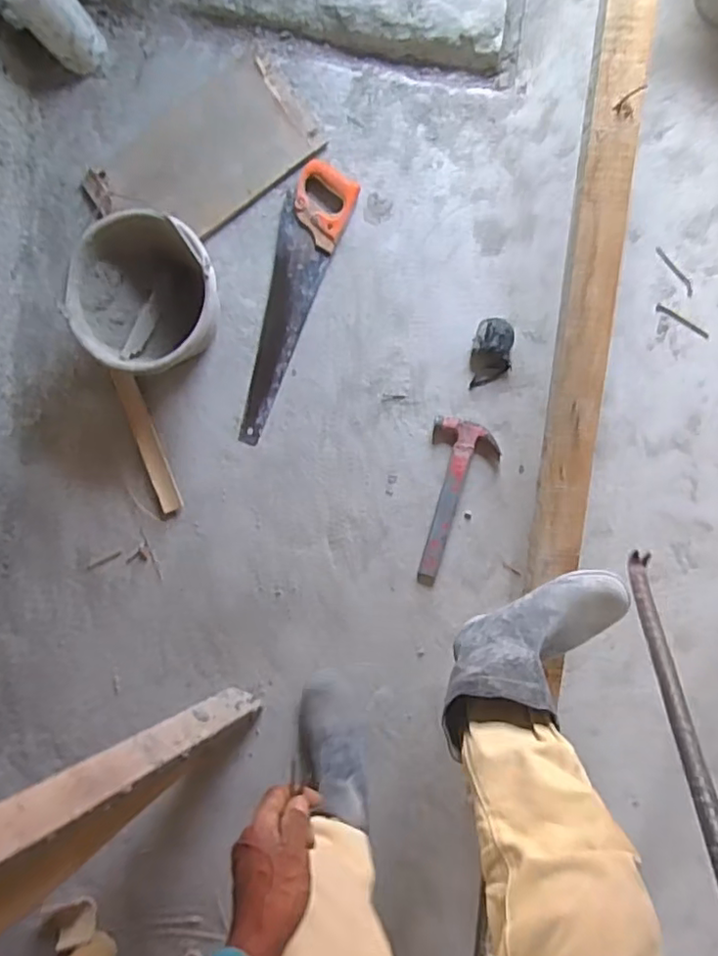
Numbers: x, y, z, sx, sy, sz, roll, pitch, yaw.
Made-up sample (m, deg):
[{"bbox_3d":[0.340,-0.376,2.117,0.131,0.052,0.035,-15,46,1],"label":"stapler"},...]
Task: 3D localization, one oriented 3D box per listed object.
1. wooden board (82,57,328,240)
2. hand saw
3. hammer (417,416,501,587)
[{"bbox_3d":[-0.276,-0.559,1.061,0.379,0.023,0.218,-36,90,4],"label":"wooden board"},{"bbox_3d":[-0.134,-0.305,1.063,0.110,0.026,0.489,20,93,2],"label":"hand saw"},{"bbox_3d":[0.166,0.047,1.054,0.114,0.029,0.293,10,93,3],"label":"hammer"}]

